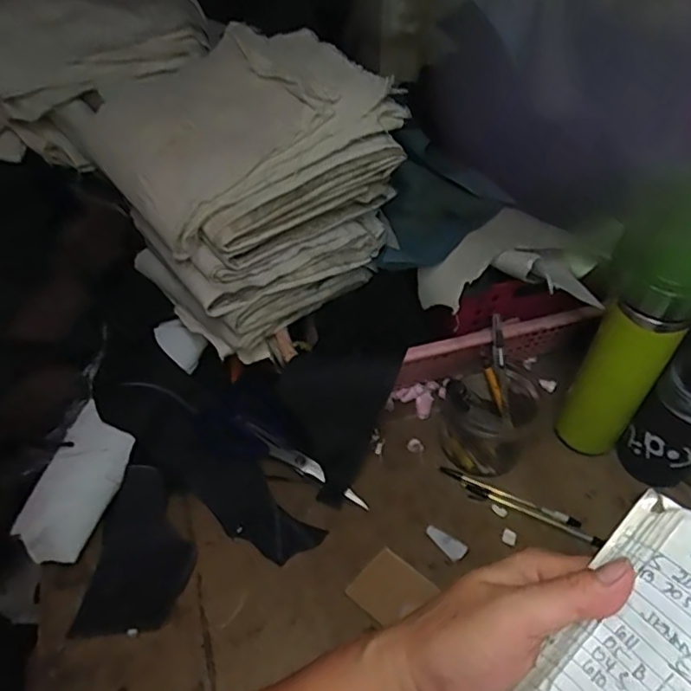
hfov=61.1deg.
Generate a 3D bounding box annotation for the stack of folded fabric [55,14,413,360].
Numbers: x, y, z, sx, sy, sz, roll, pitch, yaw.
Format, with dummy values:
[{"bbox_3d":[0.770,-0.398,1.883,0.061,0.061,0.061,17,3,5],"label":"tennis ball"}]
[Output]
[{"bbox_3d":[-0.095,-0.160,0.583,0.227,0.202,0.236,-31,54,-26],"label":"stack of folded fabric"}]

